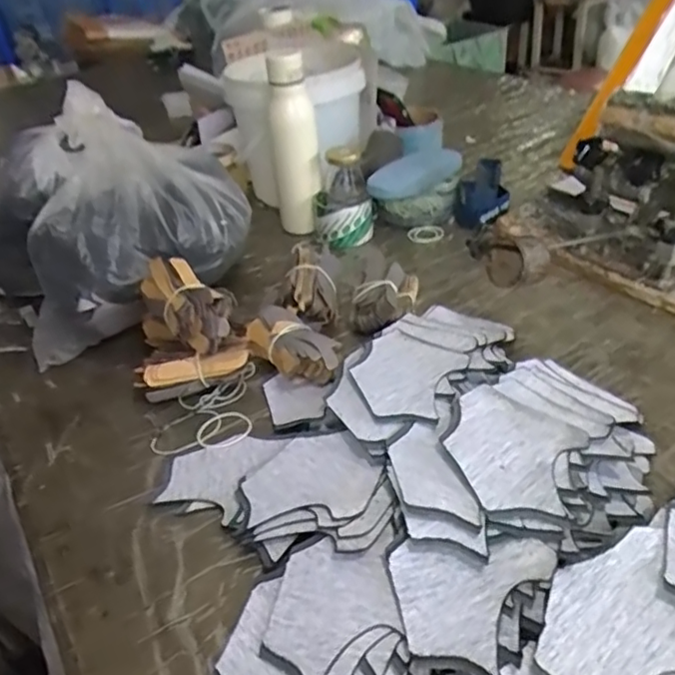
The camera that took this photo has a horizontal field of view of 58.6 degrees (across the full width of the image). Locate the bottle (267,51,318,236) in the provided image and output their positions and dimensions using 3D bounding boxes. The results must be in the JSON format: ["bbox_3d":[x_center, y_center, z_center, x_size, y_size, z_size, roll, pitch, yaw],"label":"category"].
[{"bbox_3d":[-0.063,-0.271,0.853,0.063,0.246,0.058,-12,36,-6],"label":"bottle"}]

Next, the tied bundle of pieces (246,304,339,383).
[{"bbox_3d":[-0.046,0.010,0.623,0.069,0.044,0.119,-24,39,-22],"label":"tied bundle of pieces"}]

